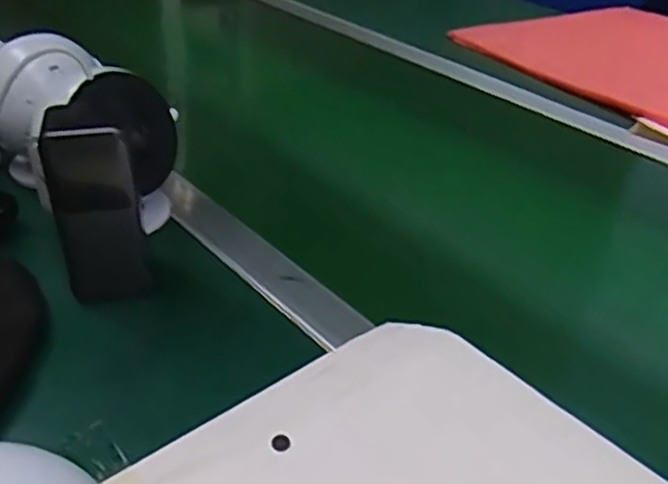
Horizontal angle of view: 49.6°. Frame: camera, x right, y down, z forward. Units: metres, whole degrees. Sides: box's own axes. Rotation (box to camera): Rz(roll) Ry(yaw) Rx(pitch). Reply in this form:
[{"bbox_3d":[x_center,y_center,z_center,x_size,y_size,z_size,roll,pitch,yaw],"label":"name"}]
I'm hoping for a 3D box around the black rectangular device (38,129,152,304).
[{"bbox_3d":[-0.154,-0.013,0.472,0.052,0.123,0.016,-8,34,-14],"label":"black rectangular device"}]

